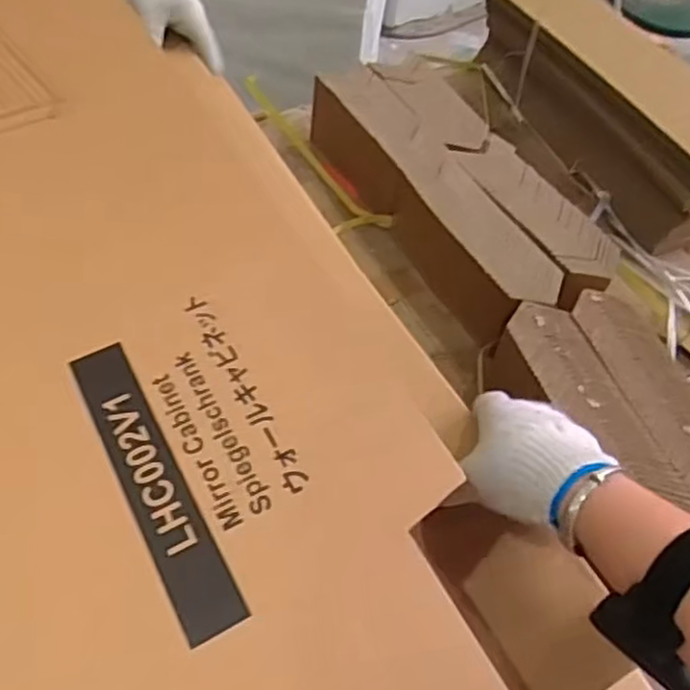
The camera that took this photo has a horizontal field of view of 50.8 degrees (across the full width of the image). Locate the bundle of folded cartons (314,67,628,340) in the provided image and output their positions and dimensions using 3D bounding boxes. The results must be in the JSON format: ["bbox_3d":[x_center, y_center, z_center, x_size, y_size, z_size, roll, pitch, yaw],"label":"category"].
[{"bbox_3d":[0.131,-0.184,0.923,0.191,0.123,0.444,-20,59,-18],"label":"bundle of folded cartons"}]

